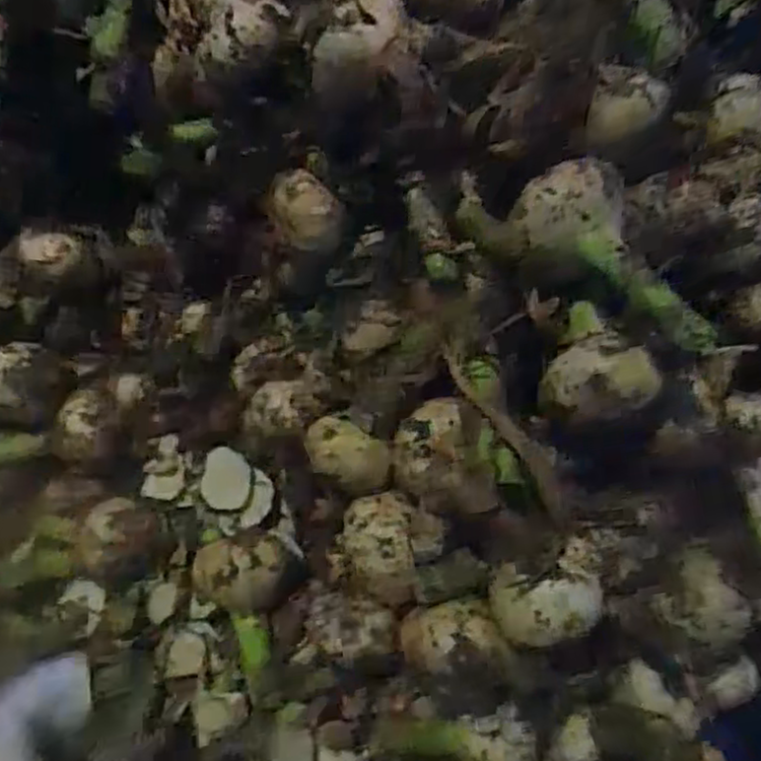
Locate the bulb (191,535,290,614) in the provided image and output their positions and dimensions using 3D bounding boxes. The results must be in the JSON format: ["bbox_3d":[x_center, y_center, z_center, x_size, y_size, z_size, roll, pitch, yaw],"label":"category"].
[{"bbox_3d":[-0.082,0.118,0.431,0.053,0.041,0.040,-3,63,-5],"label":"bulb"}]

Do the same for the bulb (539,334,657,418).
[{"bbox_3d":[0.099,-0.001,0.323,0.047,0.034,0.028,12,62,2],"label":"bulb"}]

